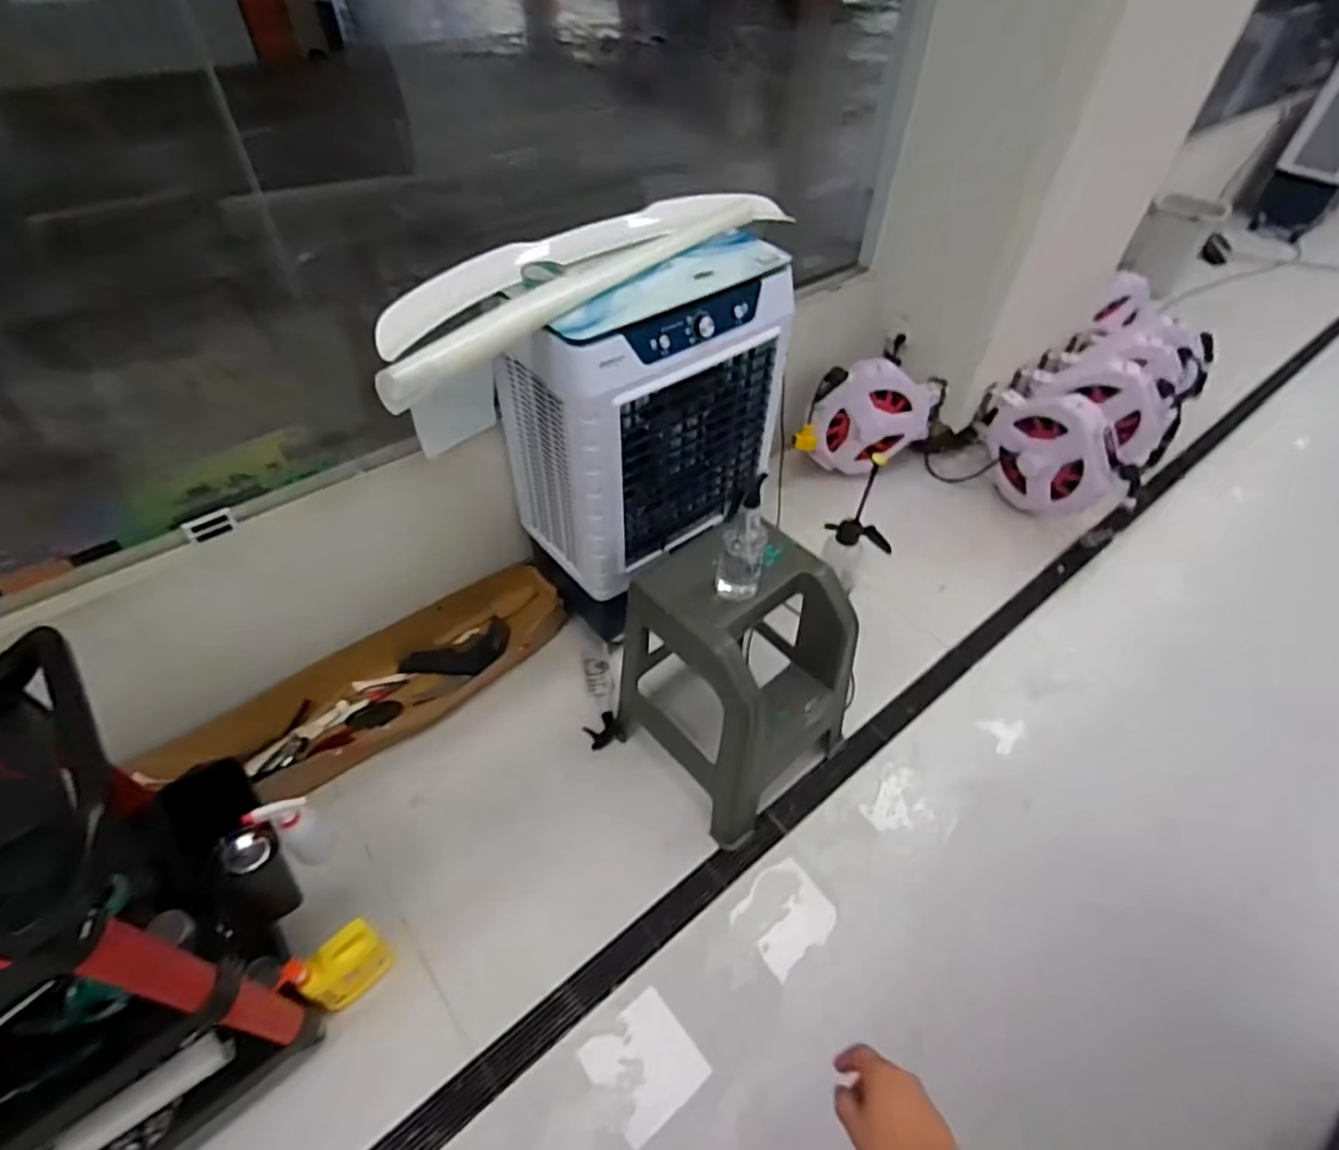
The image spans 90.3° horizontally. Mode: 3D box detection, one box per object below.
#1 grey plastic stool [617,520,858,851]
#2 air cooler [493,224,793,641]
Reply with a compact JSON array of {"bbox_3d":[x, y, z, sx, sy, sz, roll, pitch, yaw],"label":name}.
[{"bbox_3d":[0.165,0.237,1.536,0.381,0.600,0.436,-33,56,-27],"label":"grey plastic stool"},{"bbox_3d":[-0.047,-0.326,1.676,0.579,0.864,0.377,-29,55,-24],"label":"air cooler"}]

